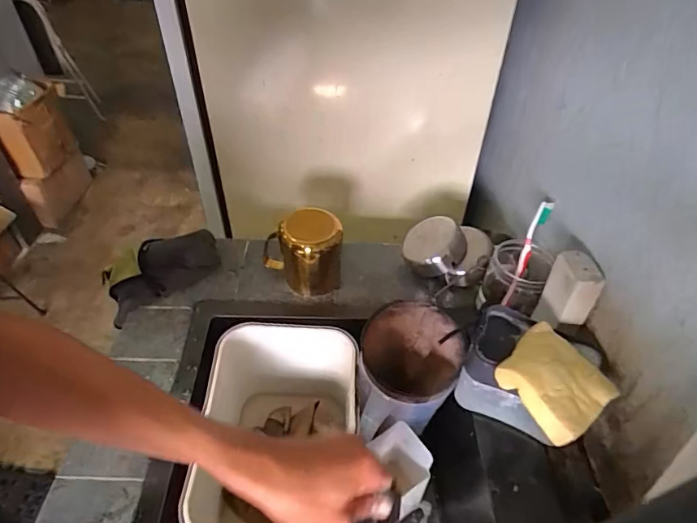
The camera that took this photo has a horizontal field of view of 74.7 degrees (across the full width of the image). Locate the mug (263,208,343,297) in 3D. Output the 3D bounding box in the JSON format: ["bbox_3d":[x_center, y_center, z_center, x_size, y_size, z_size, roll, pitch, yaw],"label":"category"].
[{"bbox_3d":[-0.068,-0.010,0.684,0.112,0.110,0.089,-9,46,-10],"label":"mug"}]

